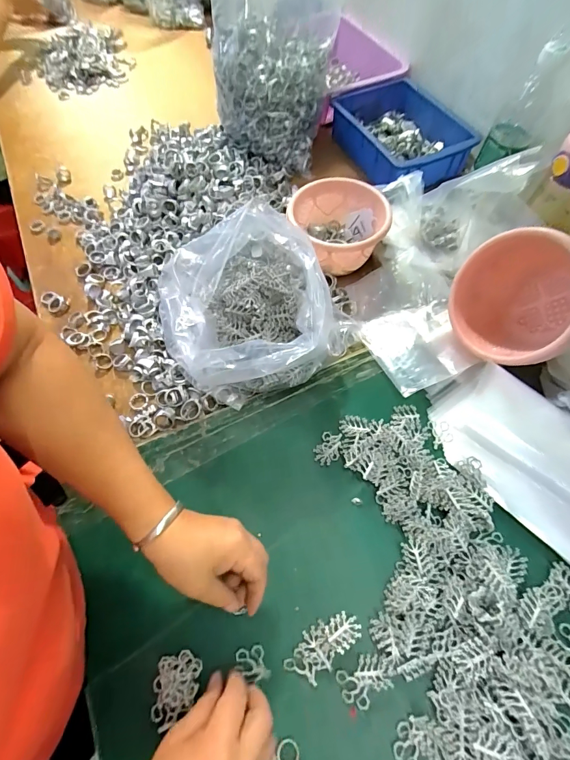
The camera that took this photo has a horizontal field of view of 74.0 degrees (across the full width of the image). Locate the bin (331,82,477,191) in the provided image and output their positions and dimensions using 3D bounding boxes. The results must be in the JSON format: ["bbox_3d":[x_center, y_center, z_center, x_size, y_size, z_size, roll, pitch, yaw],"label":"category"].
[{"bbox_3d":[0.222,-0.455,0.727,0.188,0.085,0.275,-22,64,-11],"label":"bin"}]

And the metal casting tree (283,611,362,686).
[{"bbox_3d":[0.037,0.254,0.361,0.074,0.014,0.037,-38,68,-17],"label":"metal casting tree"}]

